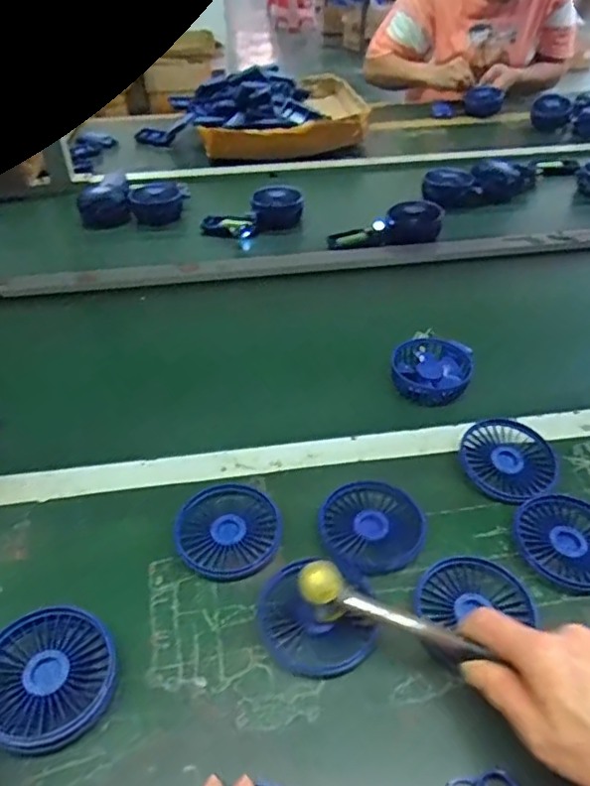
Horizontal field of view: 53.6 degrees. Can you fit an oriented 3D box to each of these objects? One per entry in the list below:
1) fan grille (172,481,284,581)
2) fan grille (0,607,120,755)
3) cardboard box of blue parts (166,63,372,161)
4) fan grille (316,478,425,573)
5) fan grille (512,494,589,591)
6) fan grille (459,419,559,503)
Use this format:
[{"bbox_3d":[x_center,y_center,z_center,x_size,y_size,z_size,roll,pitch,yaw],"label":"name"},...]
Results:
[{"bbox_3d":[-0.055,0.116,0.491,0.086,0.020,0.082,0,41,0],"label":"fan grille"},{"bbox_3d":[-0.169,0.193,0.399,0.086,0.026,0.081,0,41,0],"label":"fan grille"},{"bbox_3d":[-0.059,-0.597,1.249,0.402,0.125,0.229,-3,41,-4],"label":"cardboard box of blue parts"},{"bbox_3d":[0.065,0.112,0.493,0.084,0.021,0.078,0,41,0],"label":"fan grille"},{"bbox_3d":[0.225,0.124,0.481,0.086,0.014,0.085,0,41,0],"label":"fan grille"},{"bbox_3d":[0.196,0.063,0.546,0.085,0.021,0.087,0,41,0],"label":"fan grille"}]

